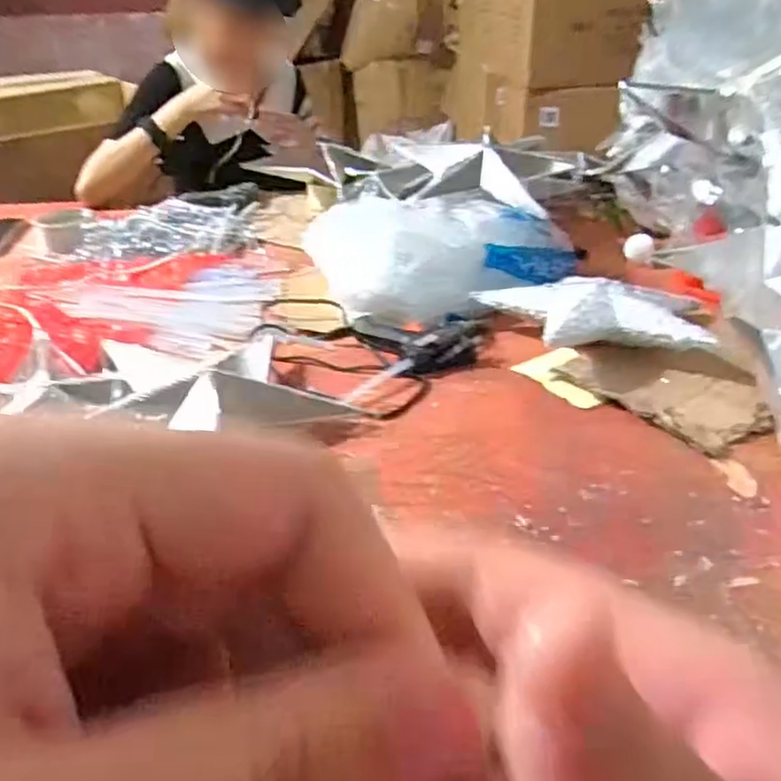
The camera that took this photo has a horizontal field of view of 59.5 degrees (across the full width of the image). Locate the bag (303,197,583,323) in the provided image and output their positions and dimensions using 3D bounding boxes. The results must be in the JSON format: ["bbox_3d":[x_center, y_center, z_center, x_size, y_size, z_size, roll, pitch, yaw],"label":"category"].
[{"bbox_3d":[0.063,-0.179,0.872,0.292,0.104,0.252,-16,35,-21],"label":"bag"}]

